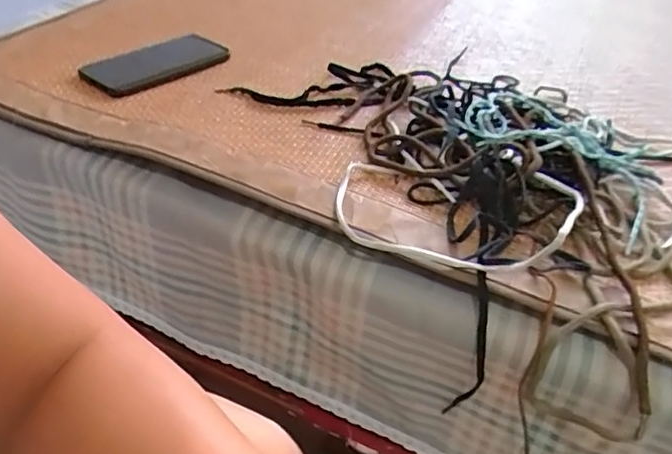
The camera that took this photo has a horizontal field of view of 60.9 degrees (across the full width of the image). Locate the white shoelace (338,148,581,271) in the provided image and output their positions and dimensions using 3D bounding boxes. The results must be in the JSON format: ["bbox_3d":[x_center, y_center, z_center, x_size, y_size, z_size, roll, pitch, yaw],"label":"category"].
[{"bbox_3d":[0.090,-0.022,0.459,0.187,0.045,0.128,22,45,18],"label":"white shoelace"}]

